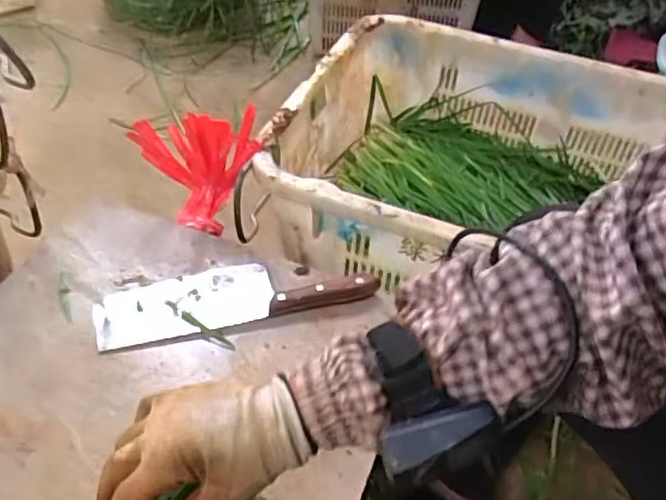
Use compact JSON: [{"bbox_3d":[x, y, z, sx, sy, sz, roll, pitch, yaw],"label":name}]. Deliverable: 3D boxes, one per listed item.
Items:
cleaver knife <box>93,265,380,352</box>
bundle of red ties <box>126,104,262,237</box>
[{"bbox_3d":[-0.101,0.043,0.658,0.279,0.022,0.079,-9,47,-14],"label":"cleaver knife"},{"bbox_3d":[-0.159,-0.109,0.733,0.079,0.136,0.146,-32,56,-32],"label":"bundle of red ties"}]

